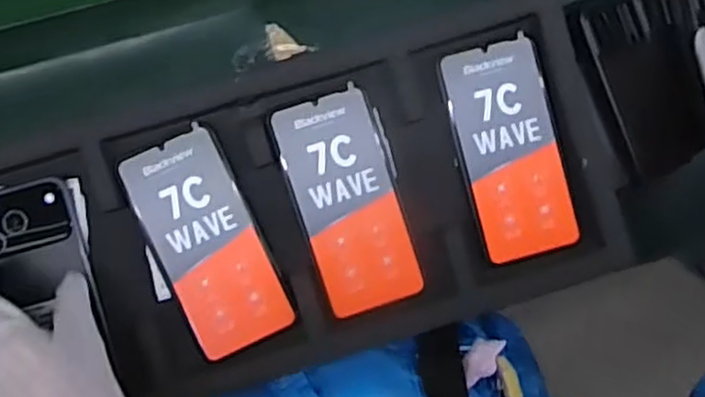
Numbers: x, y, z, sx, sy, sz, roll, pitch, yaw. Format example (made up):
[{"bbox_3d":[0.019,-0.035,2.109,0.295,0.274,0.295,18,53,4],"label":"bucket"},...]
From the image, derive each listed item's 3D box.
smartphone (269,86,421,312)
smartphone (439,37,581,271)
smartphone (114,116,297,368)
[{"bbox_3d":[-0.003,0.004,0.533,0.070,0.009,0.156,-19,90,-4],"label":"smartphone"},{"bbox_3d":[0.117,-0.034,0.540,0.071,0.008,0.155,-16,90,-4],"label":"smartphone"},{"bbox_3d":[-0.104,0.033,0.526,0.074,0.007,0.156,-25,90,-4],"label":"smartphone"}]

